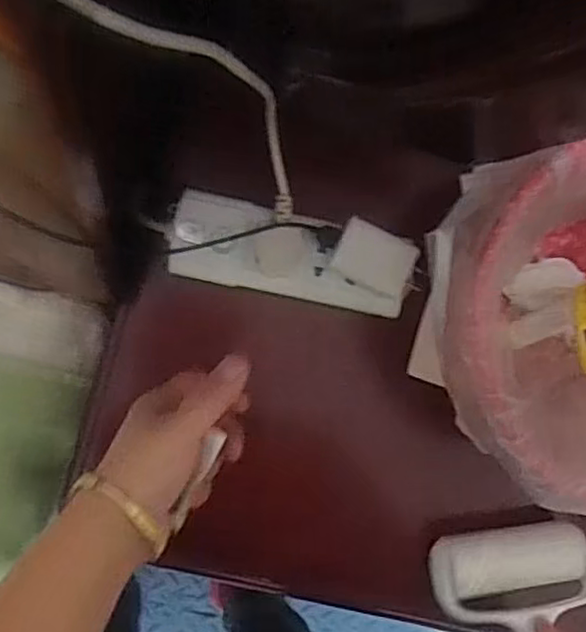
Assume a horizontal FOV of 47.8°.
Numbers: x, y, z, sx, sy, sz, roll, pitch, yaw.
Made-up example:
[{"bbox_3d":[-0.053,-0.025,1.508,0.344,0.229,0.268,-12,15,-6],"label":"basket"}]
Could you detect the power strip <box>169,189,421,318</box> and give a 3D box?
[{"bbox_3d":[0.000,-0.042,0.457,0.163,0.031,0.058,11,92,-7],"label":"power strip"}]

